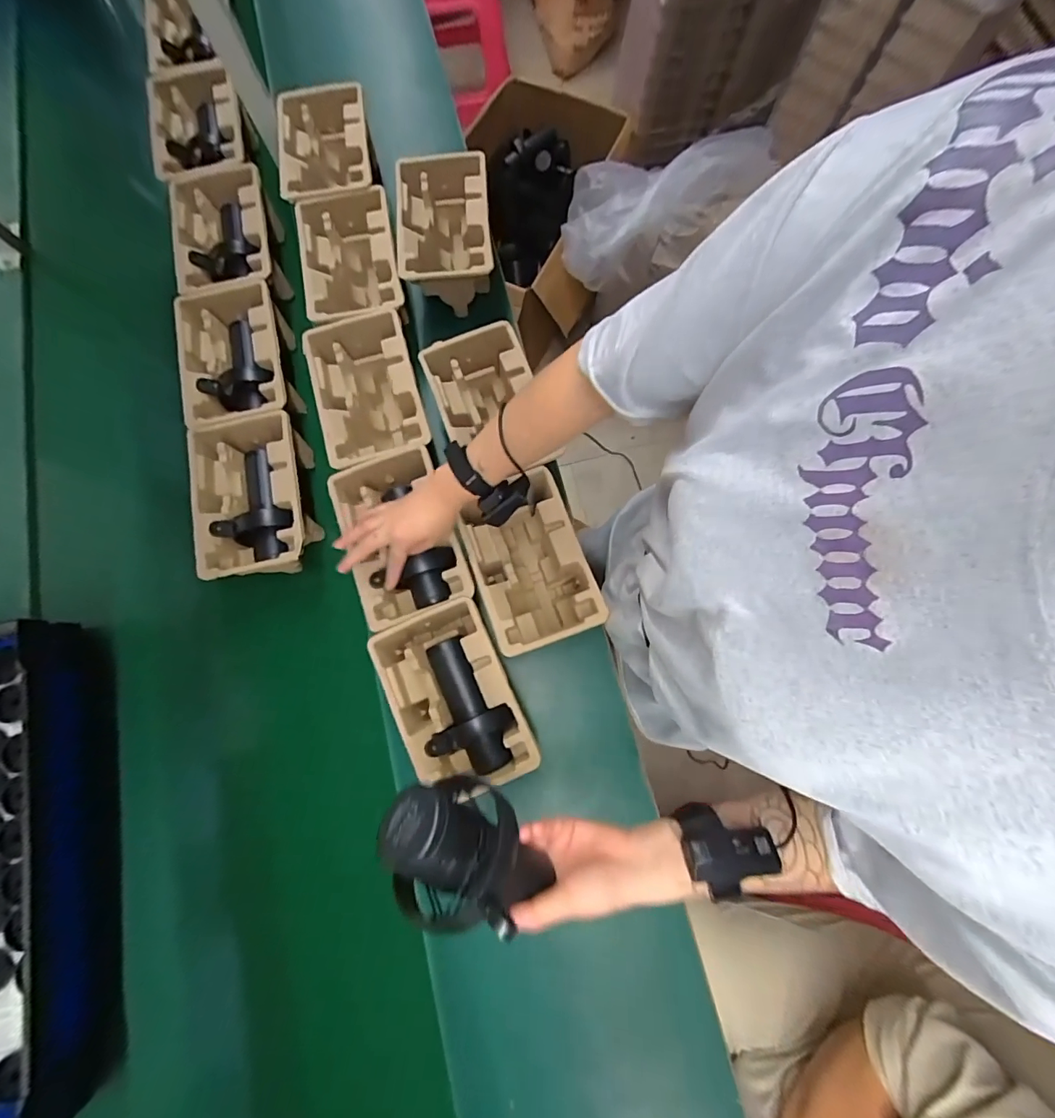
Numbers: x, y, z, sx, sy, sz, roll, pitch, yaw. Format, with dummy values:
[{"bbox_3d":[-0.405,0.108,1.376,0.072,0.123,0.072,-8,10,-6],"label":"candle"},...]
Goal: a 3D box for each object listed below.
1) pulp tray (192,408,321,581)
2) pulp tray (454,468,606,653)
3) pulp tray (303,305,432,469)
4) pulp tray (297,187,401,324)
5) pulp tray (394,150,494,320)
[{"bbox_3d":[-0.398,-0.082,0.680,0.145,0.089,0.234,-13,78,-2],"label":"pulp tray"},{"bbox_3d":[0.004,0.020,0.659,0.145,0.117,0.203,-21,78,-4],"label":"pulp tray"},{"bbox_3d":[-0.237,-0.247,0.715,0.151,0.119,0.237,-16,78,-3],"label":"pulp tray"},{"bbox_3d":[-0.281,-0.465,0.753,0.149,0.108,0.222,-12,78,-2],"label":"pulp tray"},{"bbox_3d":[-0.133,-0.537,0.780,0.142,0.133,0.224,-5,78,0],"label":"pulp tray"}]

